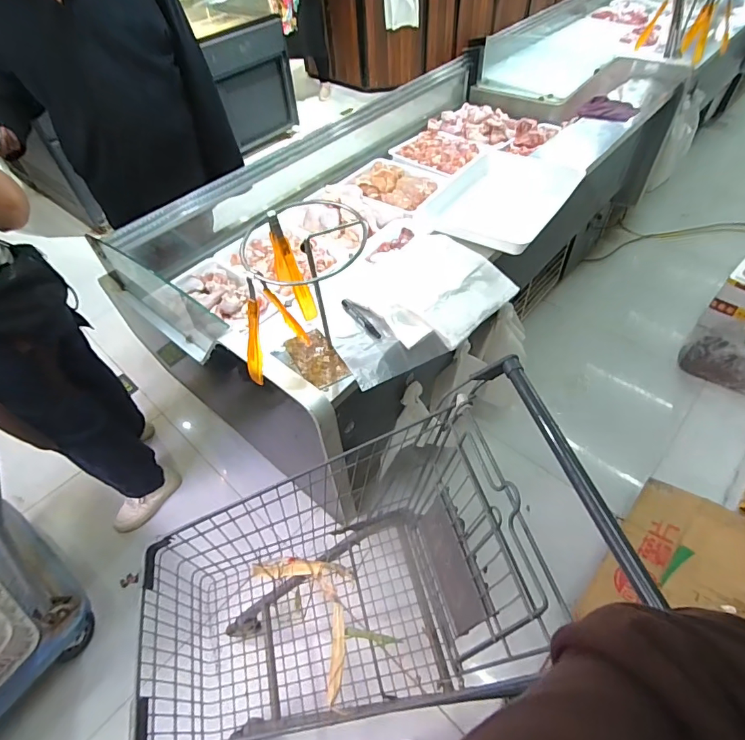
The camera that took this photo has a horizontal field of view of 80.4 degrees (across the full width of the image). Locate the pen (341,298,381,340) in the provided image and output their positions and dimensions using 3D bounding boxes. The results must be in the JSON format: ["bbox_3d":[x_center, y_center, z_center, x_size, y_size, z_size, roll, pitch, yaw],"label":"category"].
[{"bbox_3d":[-0.024,-0.108,0.922,0.015,0.009,0.133,-30,55,-20],"label":"pen"}]

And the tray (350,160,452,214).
[{"bbox_3d":[0.084,-0.737,1.745,0.352,0.065,0.303,27,57,23],"label":"tray"}]

